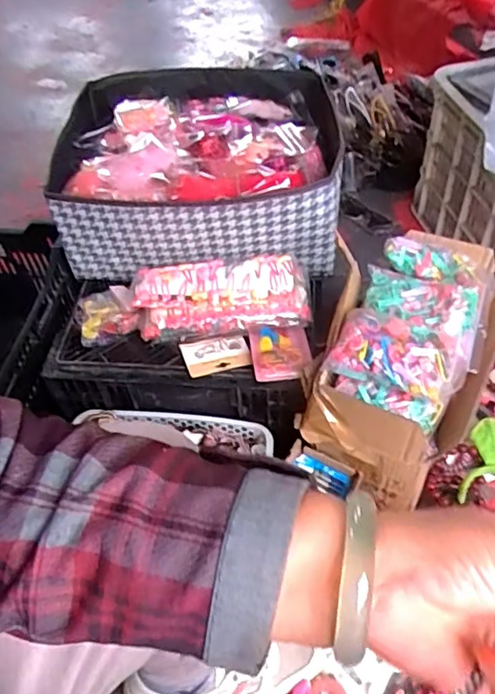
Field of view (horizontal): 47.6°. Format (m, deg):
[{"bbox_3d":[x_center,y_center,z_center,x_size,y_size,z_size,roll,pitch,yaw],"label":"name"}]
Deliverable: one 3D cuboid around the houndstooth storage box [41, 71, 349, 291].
[{"bbox_3d":[-0.078,-0.275,0.878,0.403,0.157,0.368,-2,51,2],"label":"houndstooth storage box"}]

